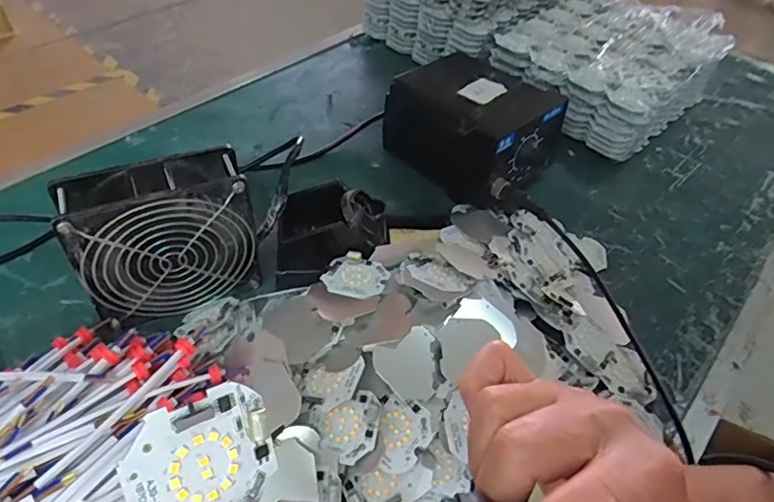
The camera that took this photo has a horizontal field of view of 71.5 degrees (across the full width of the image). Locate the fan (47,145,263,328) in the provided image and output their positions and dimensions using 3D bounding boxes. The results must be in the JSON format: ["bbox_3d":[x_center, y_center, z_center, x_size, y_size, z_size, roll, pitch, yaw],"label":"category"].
[{"bbox_3d":[-0.158,-0.004,0.390,0.116,0.118,0.046,-17,53,-21],"label":"fan"}]

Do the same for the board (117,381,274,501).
[{"bbox_3d":[-0.058,0.070,0.173,0.045,0.044,0.007,-19,10,-35],"label":"board"}]

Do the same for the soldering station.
[{"bbox_3d":[0.087,-0.126,0.542,0.111,0.090,0.139,-31,59,-29],"label":"soldering station"}]

